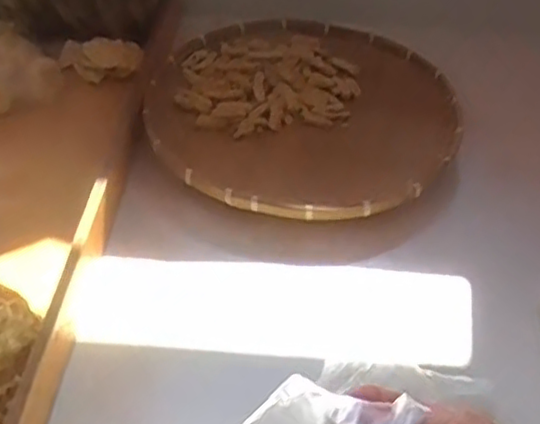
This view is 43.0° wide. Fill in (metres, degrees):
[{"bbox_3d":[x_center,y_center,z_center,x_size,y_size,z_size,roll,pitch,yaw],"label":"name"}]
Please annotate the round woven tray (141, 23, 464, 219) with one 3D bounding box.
[{"bbox_3d":[0.049,-0.162,1.071,0.463,0.056,0.463,1,46,-1],"label":"round woven tray"}]

